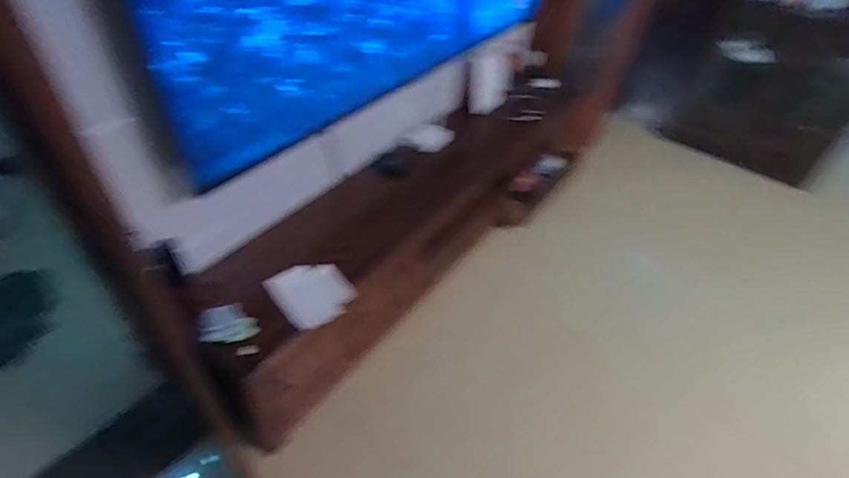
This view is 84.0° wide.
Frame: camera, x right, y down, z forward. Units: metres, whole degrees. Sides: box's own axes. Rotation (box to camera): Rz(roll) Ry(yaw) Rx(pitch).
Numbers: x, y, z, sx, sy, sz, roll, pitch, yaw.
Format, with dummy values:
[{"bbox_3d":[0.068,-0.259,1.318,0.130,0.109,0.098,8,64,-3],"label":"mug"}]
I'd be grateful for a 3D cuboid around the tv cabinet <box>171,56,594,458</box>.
[{"bbox_3d":[0.013,-0.101,1.896,0.425,0.501,1.947,33,55,25],"label":"tv cabinet"}]

